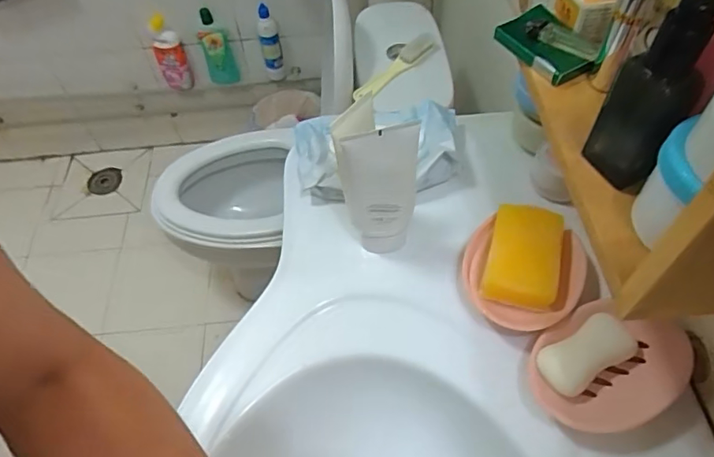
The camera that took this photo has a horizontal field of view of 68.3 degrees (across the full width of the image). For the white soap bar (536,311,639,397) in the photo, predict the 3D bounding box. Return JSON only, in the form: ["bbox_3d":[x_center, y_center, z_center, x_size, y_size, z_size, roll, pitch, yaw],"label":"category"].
[{"bbox_3d":[0.210,0.113,0.479,0.090,0.019,0.044,-27,58,-16],"label":"white soap bar"}]

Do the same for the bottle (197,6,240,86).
[{"bbox_3d":[-0.419,-0.536,1.592,0.097,0.239,0.047,-11,55,-5],"label":"bottle"}]

